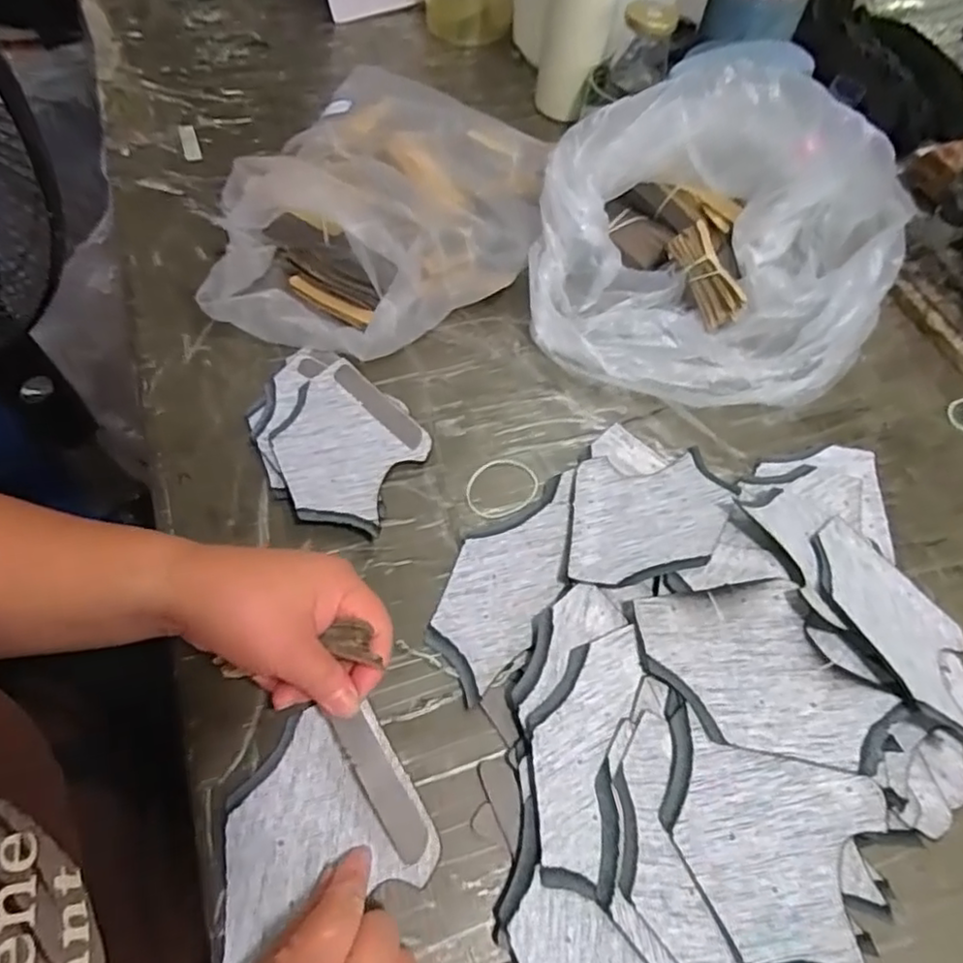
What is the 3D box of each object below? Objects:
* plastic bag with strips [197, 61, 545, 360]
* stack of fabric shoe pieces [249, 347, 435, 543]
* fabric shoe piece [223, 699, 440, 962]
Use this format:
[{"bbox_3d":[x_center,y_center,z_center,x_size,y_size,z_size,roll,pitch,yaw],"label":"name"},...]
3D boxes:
[{"bbox_3d":[-0.076,-0.245,0.555,0.236,0.086,0.322,8,58,2],"label":"plastic bag with strips"},{"bbox_3d":[-0.108,-0.031,0.467,0.145,0.021,0.113,35,63,18],"label":"stack of fabric shoe pieces"},{"bbox_3d":[-0.084,0.172,0.339,0.103,0.017,0.096,-16,60,-12],"label":"fabric shoe piece"}]

